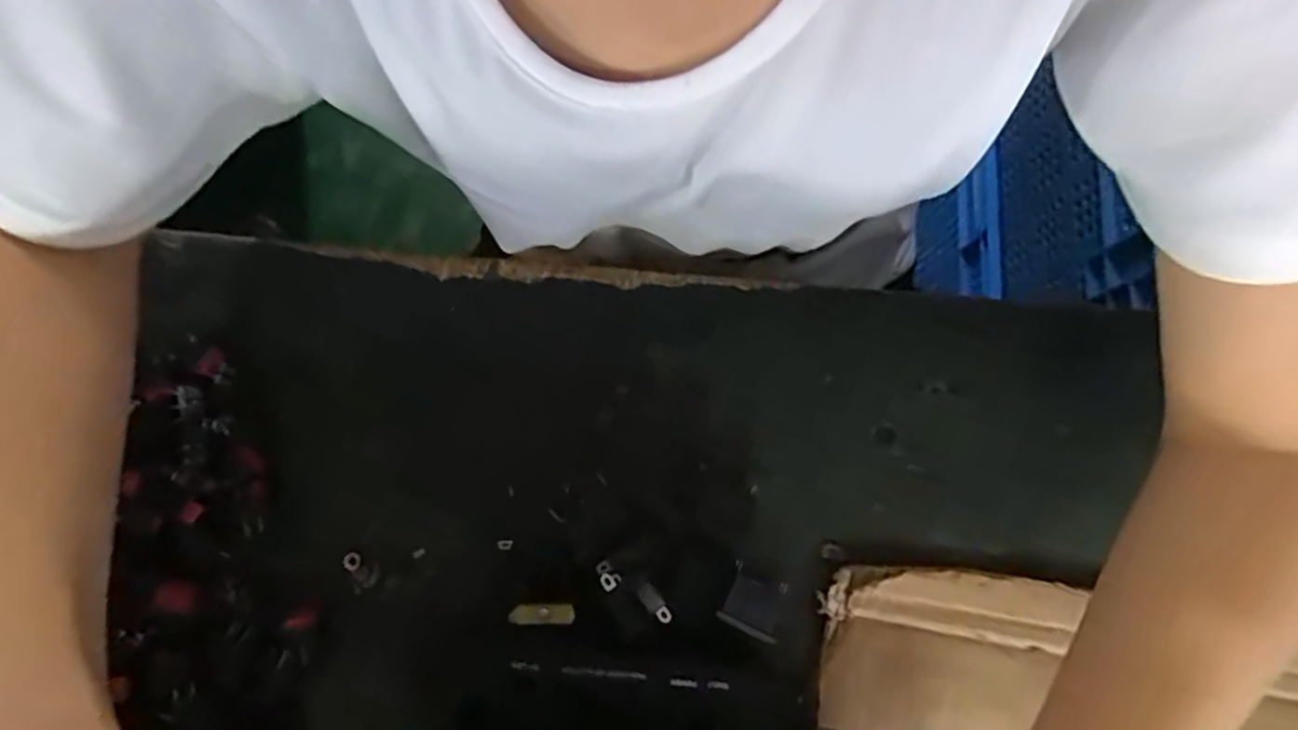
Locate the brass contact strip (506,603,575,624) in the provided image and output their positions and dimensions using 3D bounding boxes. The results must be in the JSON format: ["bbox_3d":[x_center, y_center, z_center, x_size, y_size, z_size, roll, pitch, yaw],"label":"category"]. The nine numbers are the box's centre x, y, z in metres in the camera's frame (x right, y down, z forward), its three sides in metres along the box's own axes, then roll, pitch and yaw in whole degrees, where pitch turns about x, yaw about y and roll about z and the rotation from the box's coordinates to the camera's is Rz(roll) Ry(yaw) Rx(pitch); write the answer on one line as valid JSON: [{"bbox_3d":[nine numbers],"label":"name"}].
[{"bbox_3d":[-0.050,0.116,0.332,0.029,0.004,0.009,0,79,-4],"label":"brass contact strip"}]

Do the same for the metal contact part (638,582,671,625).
[{"bbox_3d":[0.003,0.109,0.325,0.008,0.004,0.019,-39,83,-4],"label":"metal contact part"}]

